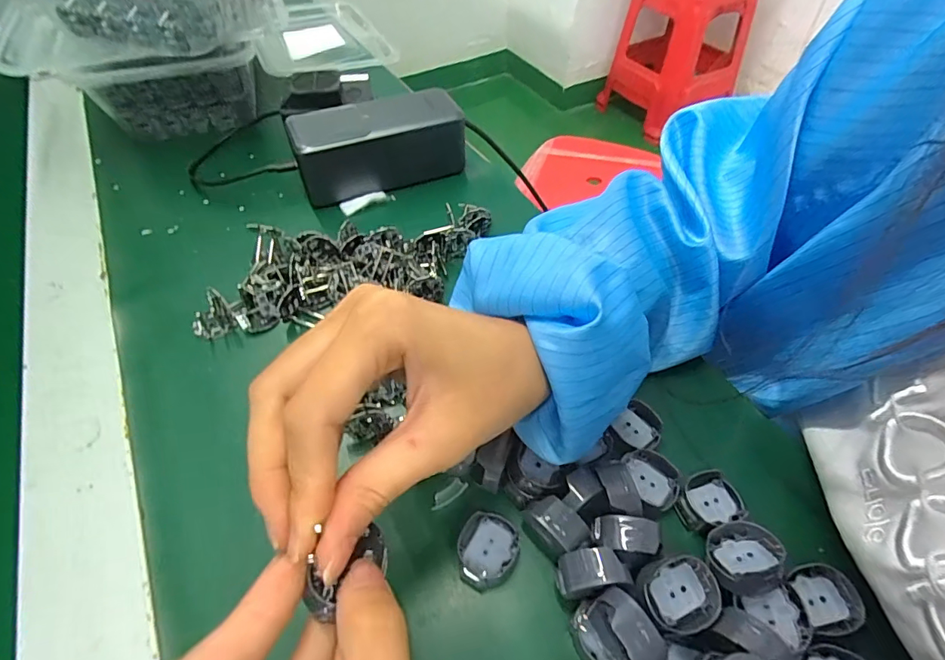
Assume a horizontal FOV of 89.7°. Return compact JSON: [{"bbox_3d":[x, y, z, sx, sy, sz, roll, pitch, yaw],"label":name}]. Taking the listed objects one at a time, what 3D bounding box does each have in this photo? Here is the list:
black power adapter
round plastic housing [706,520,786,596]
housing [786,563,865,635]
[{"bbox_3d":[-0.072,-0.147,0.373,0.129,0.049,0.059,-13,52,-11],"label":"black power adapter"},{"bbox_3d":[0.114,0.095,0.198,0.028,0.010,0.029,-9,27,16],"label":"round plastic housing"},{"bbox_3d":[0.145,0.108,0.194,0.024,0.007,0.024,0,50,0],"label":"housing"}]

